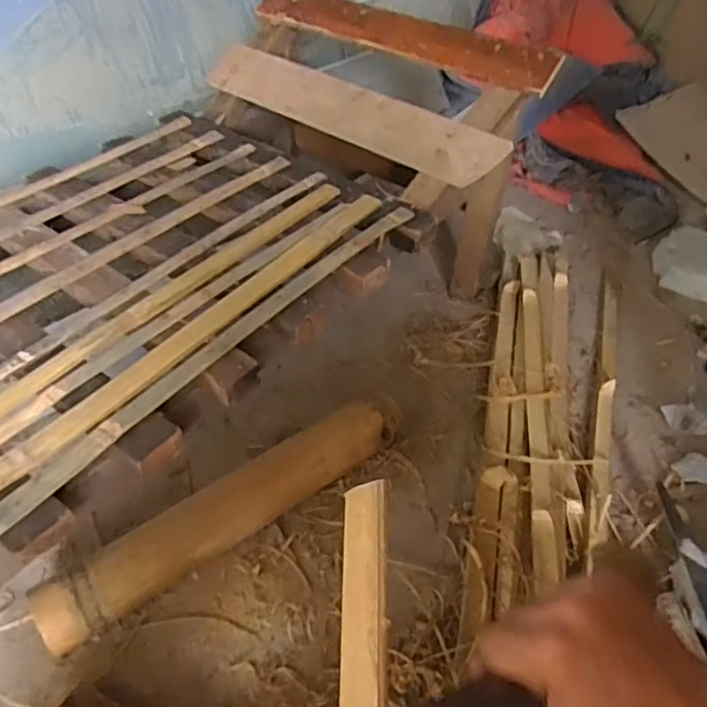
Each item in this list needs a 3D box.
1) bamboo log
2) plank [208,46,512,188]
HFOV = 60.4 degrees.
[{"bbox_3d":[-0.166,0.233,0.915,0.592,0.107,0.082,-26,51,-27],"label":"bamboo log"},{"bbox_3d":[-0.021,-0.452,1.123,0.641,0.100,0.016,30,7,24],"label":"plank"}]

